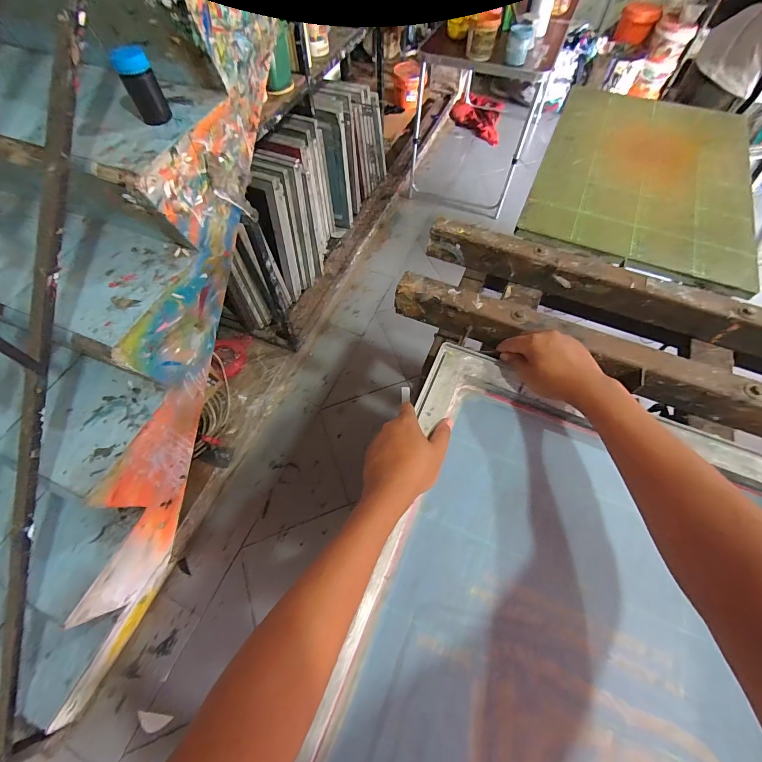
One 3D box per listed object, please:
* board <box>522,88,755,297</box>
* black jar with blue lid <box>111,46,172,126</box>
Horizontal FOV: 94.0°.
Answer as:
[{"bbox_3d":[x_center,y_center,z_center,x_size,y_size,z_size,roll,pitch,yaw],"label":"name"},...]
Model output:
[{"bbox_3d":[0.552,-0.444,0.743,0.397,0.020,0.605,21,63,11],"label":"board"},{"bbox_3d":[-0.471,-0.583,0.704,0.061,0.117,0.067,-20,63,-11],"label":"black jar with blue lid"}]

